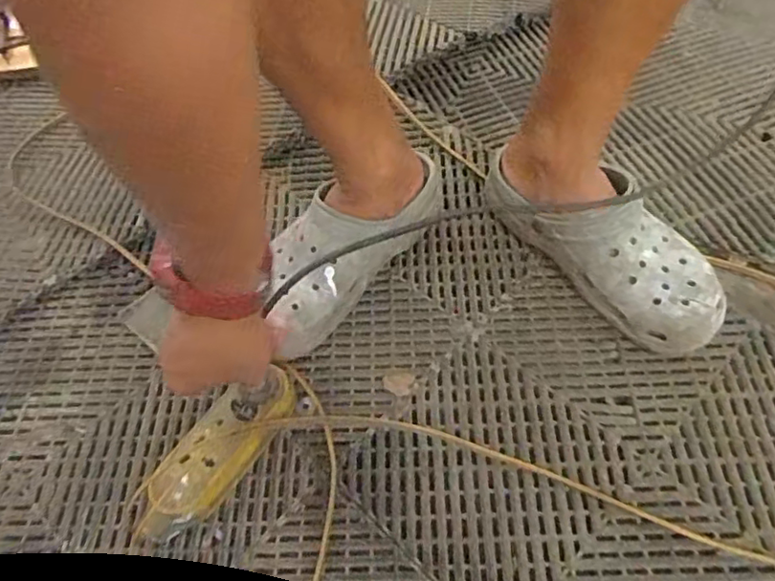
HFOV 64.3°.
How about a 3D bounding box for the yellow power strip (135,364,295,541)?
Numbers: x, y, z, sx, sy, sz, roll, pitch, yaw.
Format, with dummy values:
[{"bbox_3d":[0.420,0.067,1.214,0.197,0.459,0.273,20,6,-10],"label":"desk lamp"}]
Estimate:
[{"bbox_3d":[-0.151,0.144,0.552,0.054,0.041,0.170,31,60,21],"label":"yellow power strip"}]

